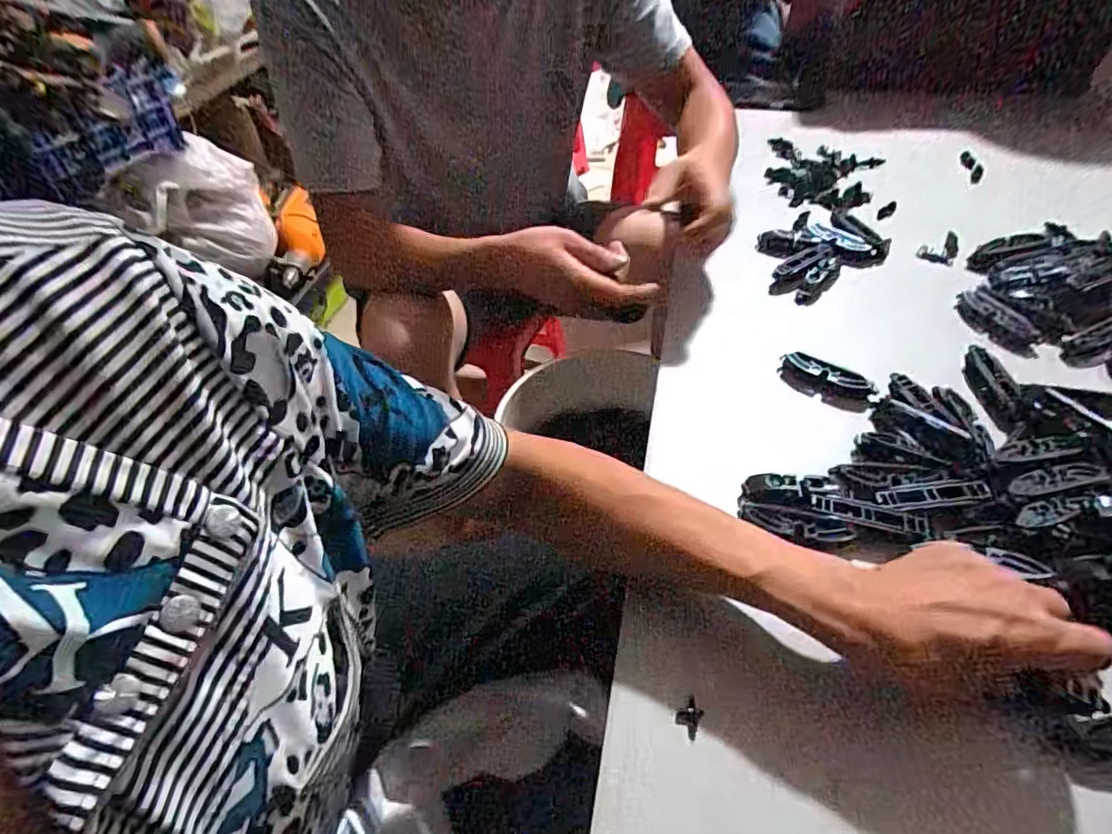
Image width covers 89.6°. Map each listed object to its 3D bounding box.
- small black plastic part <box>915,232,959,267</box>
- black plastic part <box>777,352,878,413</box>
[{"bbox_3d":[0.429,-0.191,0.625,0.037,0.007,0.055,25,58,25],"label":"small black plastic part"},{"bbox_3d":[0.236,-0.027,0.494,0.079,0.032,0.026,24,57,25],"label":"black plastic part"}]

